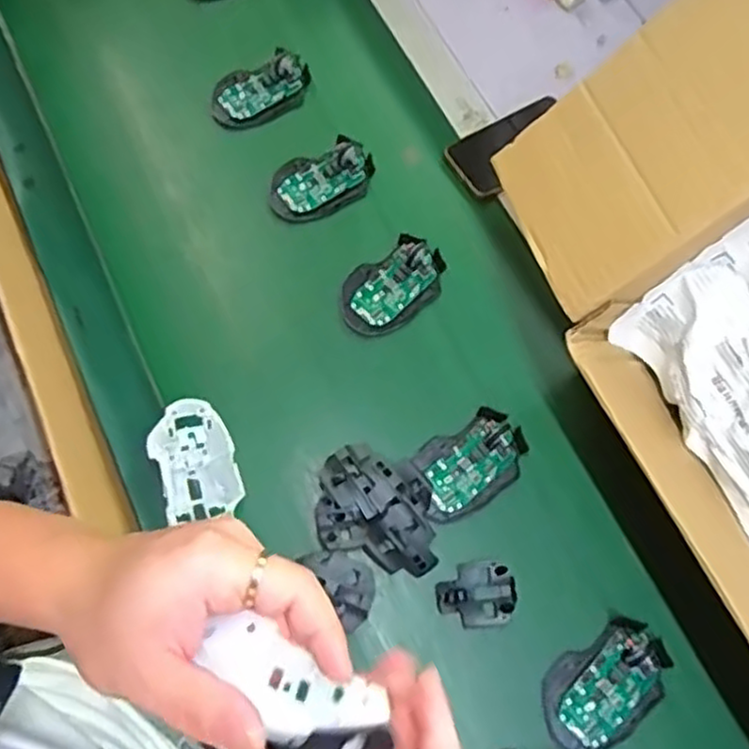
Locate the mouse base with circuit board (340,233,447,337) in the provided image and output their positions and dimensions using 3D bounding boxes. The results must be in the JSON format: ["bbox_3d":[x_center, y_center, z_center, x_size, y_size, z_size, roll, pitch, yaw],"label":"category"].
[{"bbox_3d":[0.018,-0.089,0.705,0.115,0.033,0.071,-33,72,-16],"label":"mouse base with circuit board"}]

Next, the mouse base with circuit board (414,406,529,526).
[{"bbox_3d":[0.087,0.081,0.645,0.110,0.027,0.072,-27,70,-14],"label":"mouse base with circuit board"}]

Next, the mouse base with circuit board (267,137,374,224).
[{"bbox_3d":[-0.055,-0.203,0.745,0.112,0.017,0.072,-25,70,-13],"label":"mouse base with circuit board"}]

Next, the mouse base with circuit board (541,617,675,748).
[{"bbox_3d":[0.191,0.256,0.582,0.113,0.018,0.074,-28,70,-14],"label":"mouse base with circuit board"}]

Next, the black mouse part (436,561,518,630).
[{"bbox_3d":[0.087,0.187,0.607,0.066,0.012,0.053,-1,66,-3],"label":"black mouse part"}]

